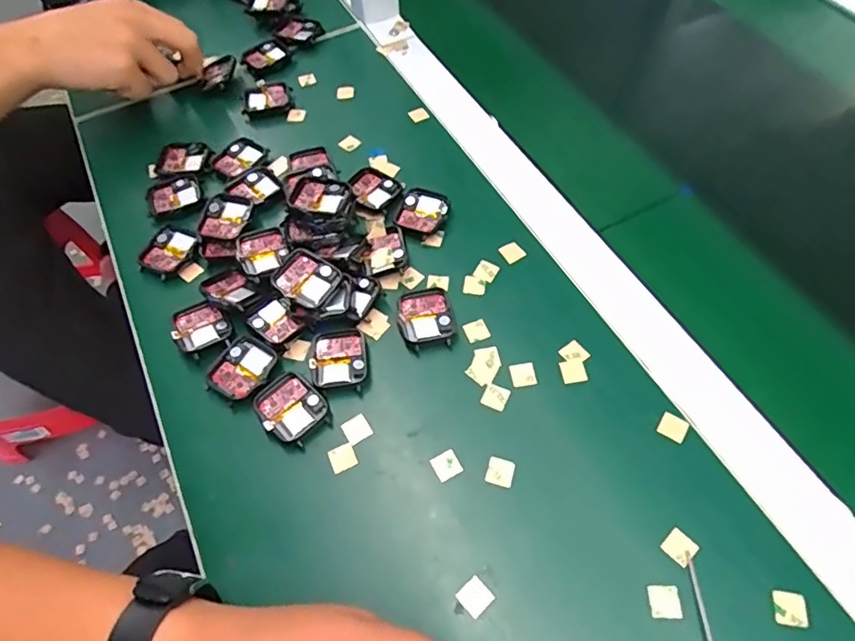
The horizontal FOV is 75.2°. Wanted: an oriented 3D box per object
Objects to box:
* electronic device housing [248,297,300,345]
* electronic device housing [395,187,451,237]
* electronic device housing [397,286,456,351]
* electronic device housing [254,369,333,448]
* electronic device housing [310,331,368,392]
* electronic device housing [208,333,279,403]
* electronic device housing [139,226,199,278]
[{"bbox_3d":[-0.107,0.002,0.391,0.030,0.012,0.036,-34,64,-17],"label":"electronic device housing"},{"bbox_3d":[-0.004,-0.085,0.438,0.038,0.009,0.044,20,61,13],"label":"electronic device housing"},{"bbox_3d":[-0.001,-0.002,0.391,0.038,0.010,0.046,-11,59,-5],"label":"electronic device housing"},{"bbox_3d":[-0.087,0.057,0.360,0.038,0.011,0.046,-37,65,-19],"label":"electronic device housing"},{"bbox_3d":[-0.060,0.028,0.376,0.037,0.009,0.042,-4,59,-1],"label":"electronic device housing"},{"bbox_3d":[-0.124,0.034,0.377,0.037,0.015,0.042,31,65,19],"label":"electronic device housing"},{"bbox_3d":[-0.199,-0.053,0.429,0.037,0.011,0.042,21,62,14],"label":"electronic device housing"}]

